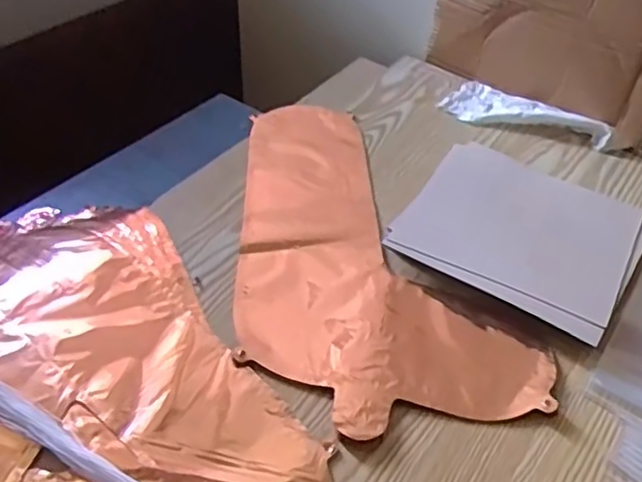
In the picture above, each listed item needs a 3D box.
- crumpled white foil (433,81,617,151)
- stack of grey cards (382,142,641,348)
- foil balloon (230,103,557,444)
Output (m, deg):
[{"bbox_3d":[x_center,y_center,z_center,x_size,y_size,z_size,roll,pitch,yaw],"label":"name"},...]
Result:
[{"bbox_3d":[0.230,-0.142,0.744,0.181,0.020,0.076,26,49,22],"label":"crumpled white foil"},{"bbox_3d":[0.189,-0.014,0.614,0.198,0.017,0.188,27,49,23],"label":"stack of grey cards"},{"bbox_3d":[0.014,-0.004,0.603,0.211,0.009,0.407,-11,46,-13],"label":"foil balloon"}]

